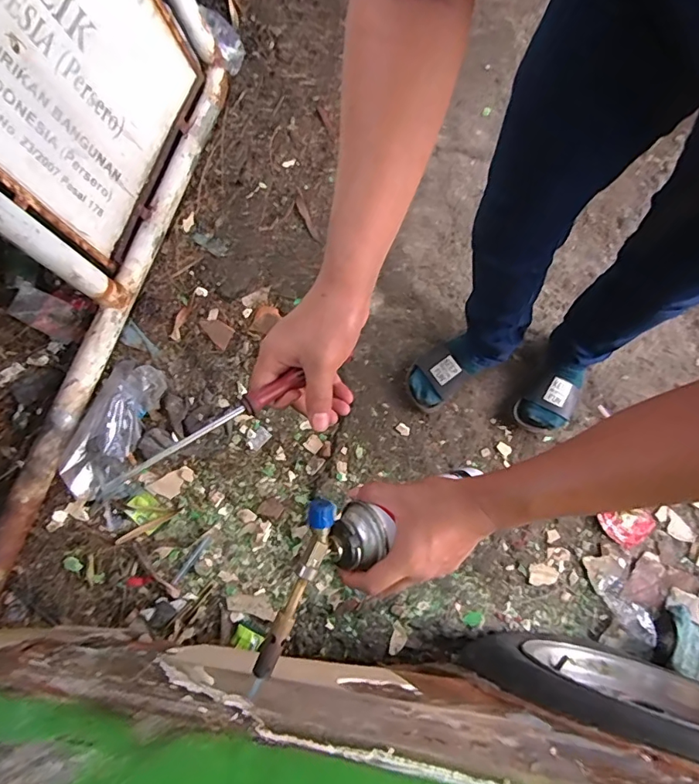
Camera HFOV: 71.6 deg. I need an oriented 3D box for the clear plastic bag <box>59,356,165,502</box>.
[{"bbox_3d":[-0.485,0.075,1.002,0.106,0.074,0.293,16,77,3],"label":"clear plastic bag"}]

